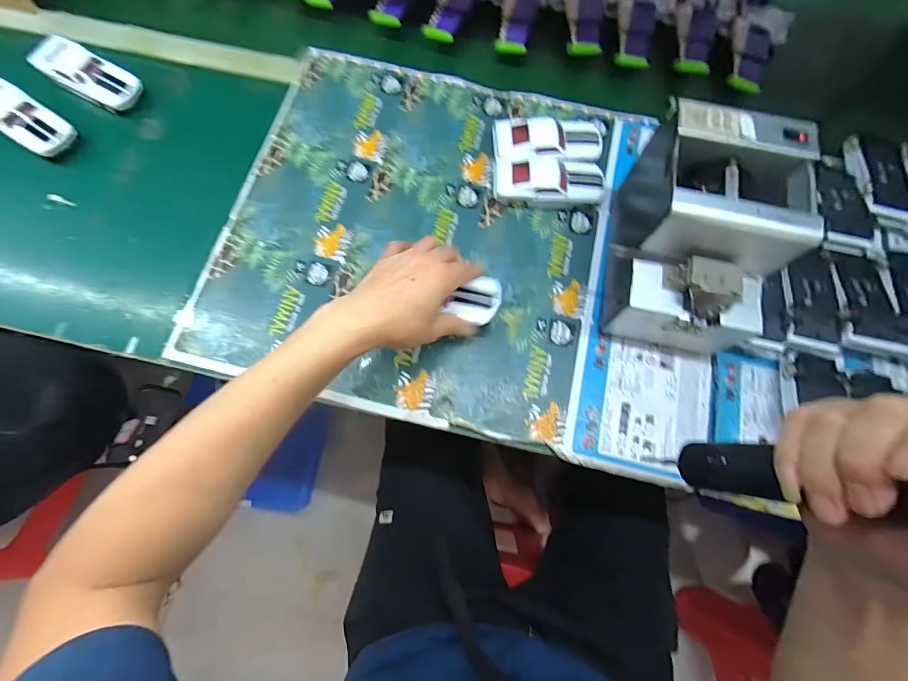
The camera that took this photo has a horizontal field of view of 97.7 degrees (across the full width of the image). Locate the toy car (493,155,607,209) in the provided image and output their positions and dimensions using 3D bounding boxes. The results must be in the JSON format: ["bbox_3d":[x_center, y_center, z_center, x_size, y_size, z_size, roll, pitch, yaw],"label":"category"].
[{"bbox_3d":[0.114,-0.188,0.474,0.128,0.034,0.058,0,72,-2],"label":"toy car"}]

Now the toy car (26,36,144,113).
[{"bbox_3d":[-0.461,-0.334,0.501,0.128,0.033,0.058,30,74,8],"label":"toy car"}]

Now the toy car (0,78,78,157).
[{"bbox_3d":[-0.522,-0.269,0.481,0.130,0.022,0.053,31,74,8],"label":"toy car"}]

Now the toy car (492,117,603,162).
[{"bbox_3d":[0.116,-0.244,0.492,0.131,0.039,0.066,-8,72,-5],"label":"toy car"}]

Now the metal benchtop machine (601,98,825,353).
[{"bbox_3d":[0.238,-0.096,0.389,0.136,0.140,0.181,11,72,2],"label":"metal benchtop machine"}]

